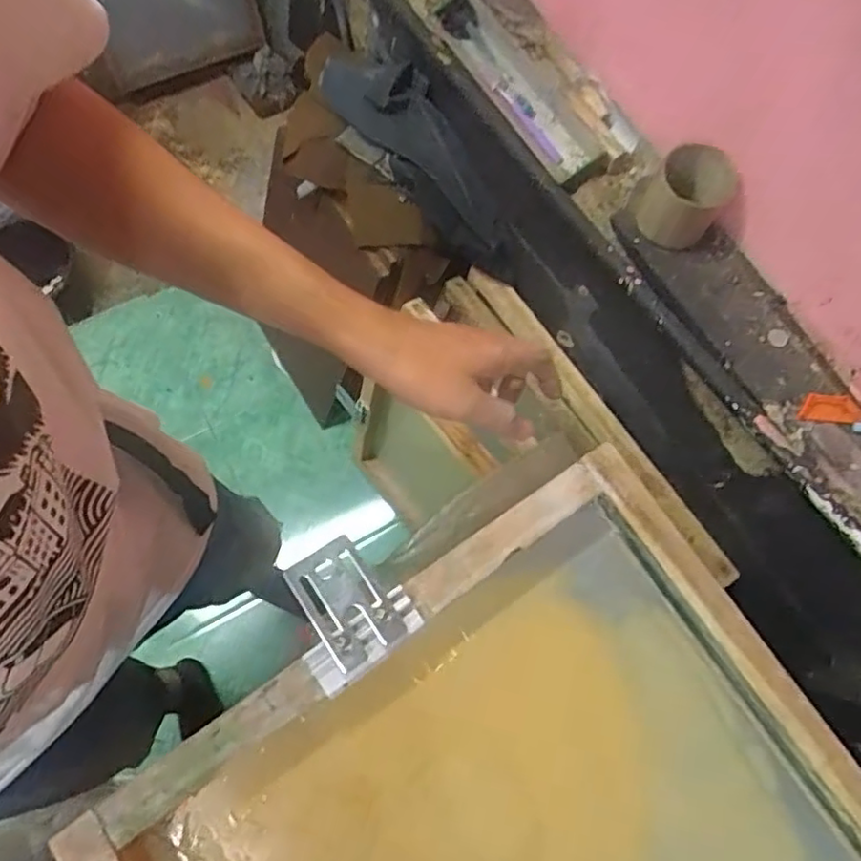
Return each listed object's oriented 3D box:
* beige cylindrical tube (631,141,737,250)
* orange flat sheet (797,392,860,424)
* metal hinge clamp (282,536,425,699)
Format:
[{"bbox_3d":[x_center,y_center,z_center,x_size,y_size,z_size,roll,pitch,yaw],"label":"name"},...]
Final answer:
[{"bbox_3d":[0.303,-0.284,0.767,0.099,0.080,0.091,28,71,8],"label":"beige cylindrical tube"},{"bbox_3d":[0.460,-0.026,0.731,0.073,0.004,0.035,5,78,2],"label":"orange flat sheet"},{"bbox_3d":[-0.061,0.121,0.432,0.079,0.021,0.083,-36,75,-14],"label":"metal hinge clamp"}]

